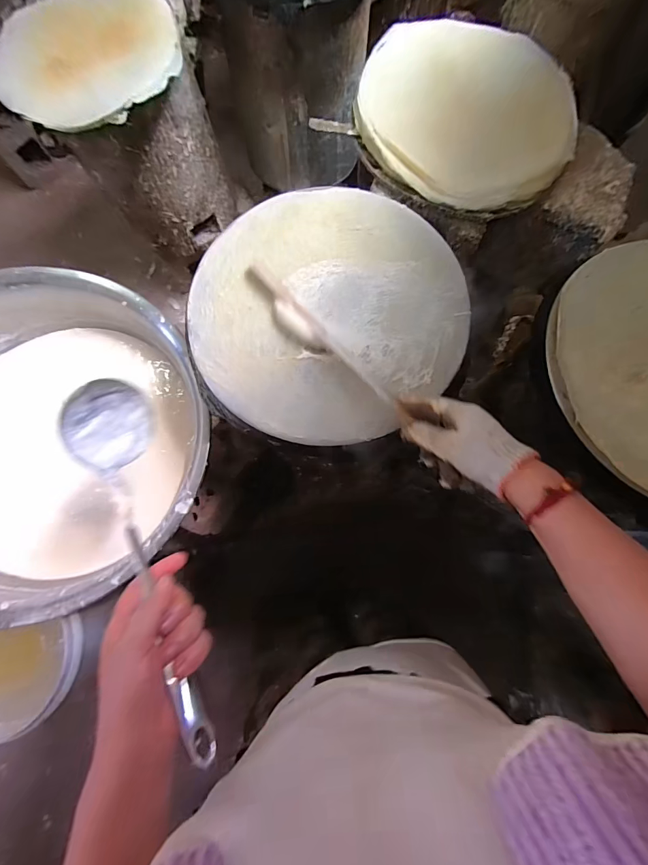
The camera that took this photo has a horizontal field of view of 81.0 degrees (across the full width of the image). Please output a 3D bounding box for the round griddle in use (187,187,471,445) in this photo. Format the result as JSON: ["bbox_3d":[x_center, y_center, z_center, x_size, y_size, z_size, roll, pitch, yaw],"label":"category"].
[{"bbox_3d":[0.004,-0.167,0.510,0.360,0.023,0.355,0,77,0],"label":"round griddle in use"}]

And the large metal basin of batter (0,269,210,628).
[{"bbox_3d":[-0.475,0.032,0.711,0.523,0.305,0.532,0,77,0],"label":"large metal basin of batter"}]

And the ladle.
[{"bbox_3d":[-0.170,0.107,0.359,0.075,0.077,0.352,-25,68,-6],"label":"ladle"}]

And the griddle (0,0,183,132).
[{"bbox_3d":[-0.503,-0.828,0.795,0.375,0.047,0.436,-8,77,-2],"label":"griddle"}]

